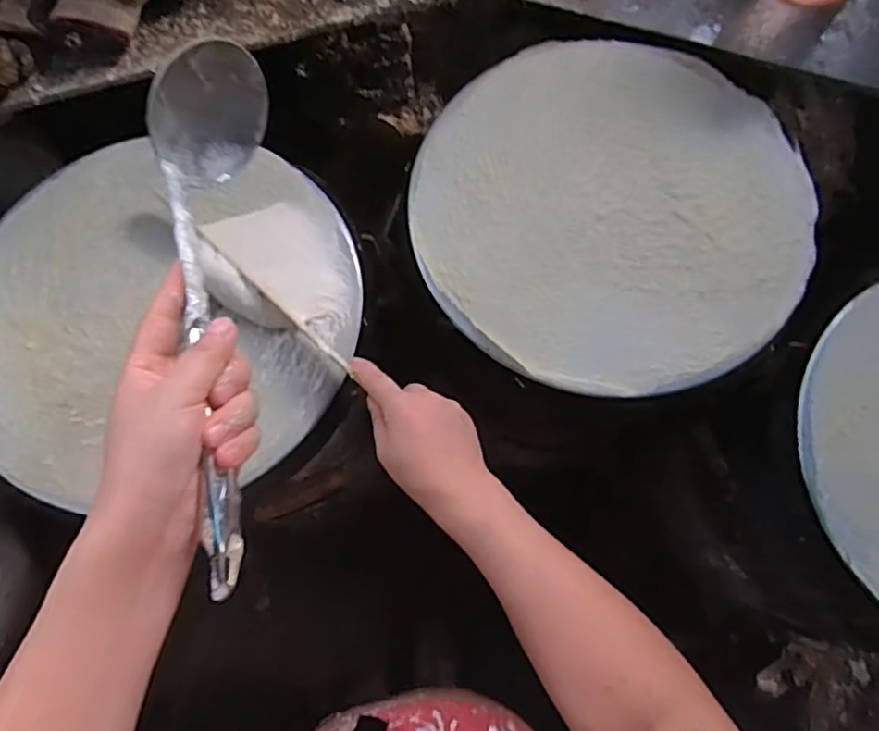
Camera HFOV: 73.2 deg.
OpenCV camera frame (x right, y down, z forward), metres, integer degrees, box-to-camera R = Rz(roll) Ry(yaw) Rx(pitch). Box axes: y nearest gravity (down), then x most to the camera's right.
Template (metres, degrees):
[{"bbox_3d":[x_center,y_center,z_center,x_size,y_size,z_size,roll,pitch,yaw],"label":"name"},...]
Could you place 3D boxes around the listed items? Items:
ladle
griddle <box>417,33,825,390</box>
[{"bbox_3d":[-0.133,-0.043,0.343,0.061,0.084,0.328,-7,70,-1],"label":"ladle"},{"bbox_3d":[0.157,-0.151,0.552,0.348,0.029,0.352,0,74,0],"label":"griddle"}]

